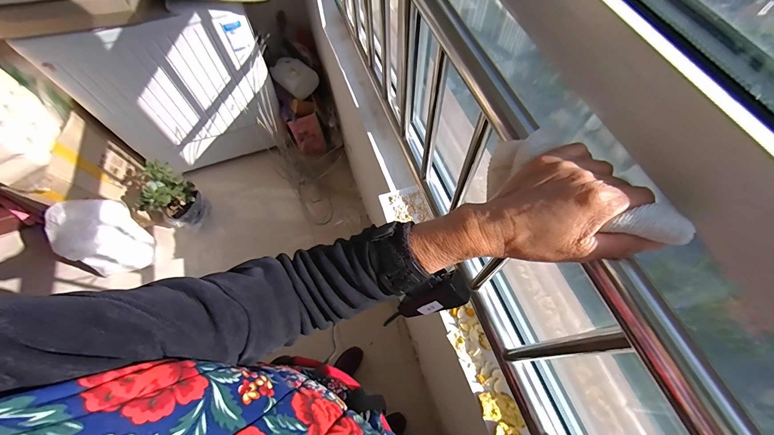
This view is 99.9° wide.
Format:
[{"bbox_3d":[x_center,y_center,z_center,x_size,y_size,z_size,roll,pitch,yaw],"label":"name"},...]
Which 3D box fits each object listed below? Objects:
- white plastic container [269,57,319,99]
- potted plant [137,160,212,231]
[{"bbox_3d":[-0.464,-0.690,1.612,0.228,0.119,0.154,29,67,14],"label":"white plastic container"},{"bbox_3d":[-0.958,-0.072,1.468,0.176,0.374,0.199,33,68,16],"label":"potted plant"}]

